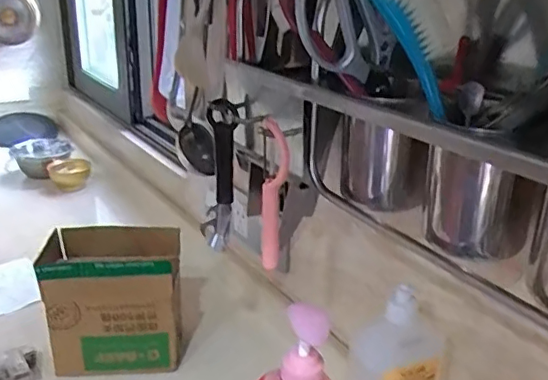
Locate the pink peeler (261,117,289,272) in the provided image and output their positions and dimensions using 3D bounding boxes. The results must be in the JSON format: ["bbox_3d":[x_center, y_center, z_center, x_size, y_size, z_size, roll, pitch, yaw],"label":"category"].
[{"bbox_3d":[0.000,0.012,0.562,0.022,0.157,0.030,-1,23,-7],"label":"pink peeler"}]

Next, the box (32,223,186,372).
[{"bbox_3d":[-0.213,0.148,0.772,0.161,0.168,0.109,-2,23,-9],"label":"box"}]

